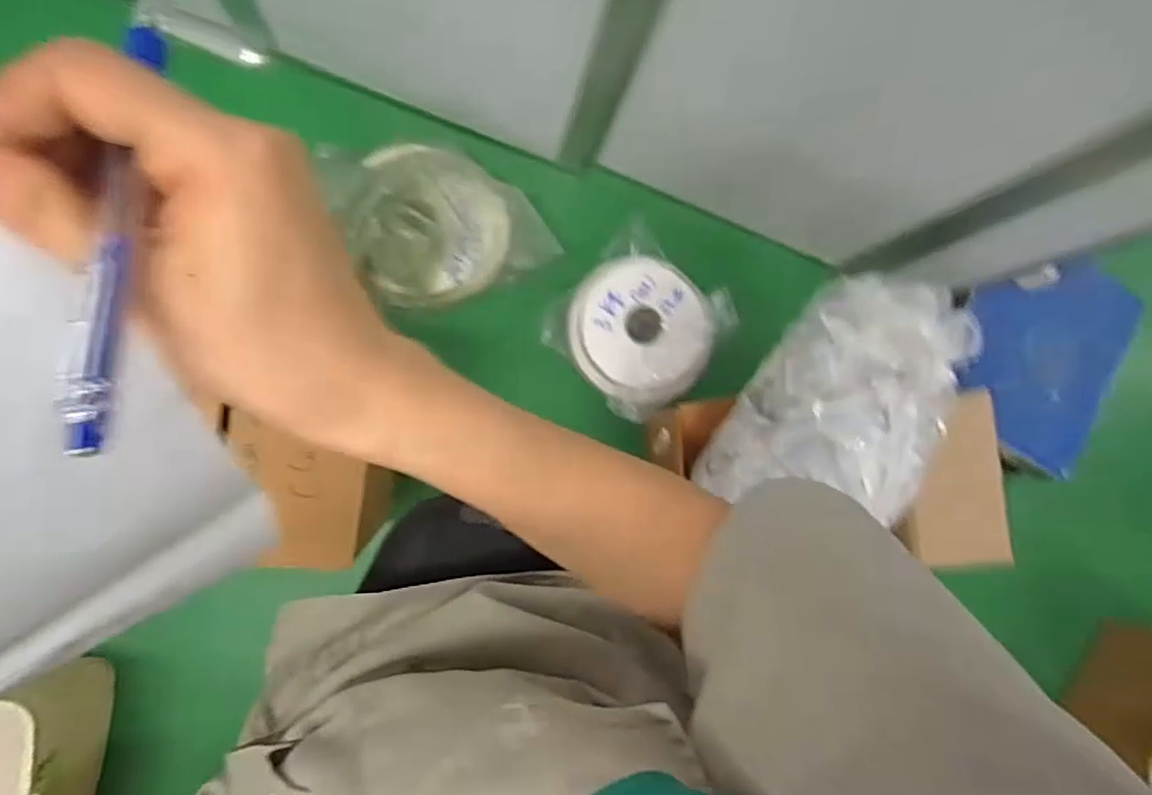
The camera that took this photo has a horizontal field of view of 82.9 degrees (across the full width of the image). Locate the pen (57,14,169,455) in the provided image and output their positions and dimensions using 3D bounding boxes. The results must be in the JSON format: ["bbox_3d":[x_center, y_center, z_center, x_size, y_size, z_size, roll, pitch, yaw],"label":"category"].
[{"bbox_3d":[-0.119,-0.046,0.170,0.008,0.013,0.121,-1,74,-3],"label":"pen"}]

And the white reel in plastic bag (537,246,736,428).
[{"bbox_3d":[0.142,-0.153,1.372,0.321,0.069,0.356,40,84,1],"label":"white reel in plastic bag"}]

